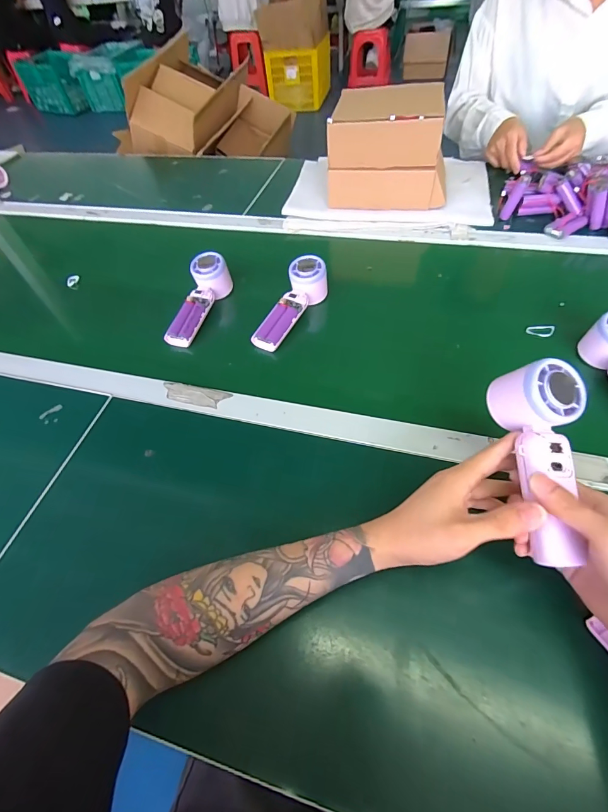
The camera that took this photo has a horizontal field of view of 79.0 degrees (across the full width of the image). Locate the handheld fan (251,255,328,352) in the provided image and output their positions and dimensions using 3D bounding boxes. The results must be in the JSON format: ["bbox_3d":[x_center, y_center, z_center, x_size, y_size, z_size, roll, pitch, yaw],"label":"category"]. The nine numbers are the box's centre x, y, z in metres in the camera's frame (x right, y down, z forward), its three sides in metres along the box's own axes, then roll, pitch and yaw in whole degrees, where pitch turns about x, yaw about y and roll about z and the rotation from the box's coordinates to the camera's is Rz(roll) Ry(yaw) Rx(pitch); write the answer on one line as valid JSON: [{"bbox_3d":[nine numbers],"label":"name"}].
[{"bbox_3d":[-0.020,-0.151,0.565,0.050,0.048,0.164,26,75,22],"label":"handheld fan"}]

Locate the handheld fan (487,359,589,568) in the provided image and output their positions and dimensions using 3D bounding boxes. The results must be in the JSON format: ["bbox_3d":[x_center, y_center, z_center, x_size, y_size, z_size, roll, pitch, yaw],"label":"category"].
[{"bbox_3d":[0.204,0.046,0.312,0.061,0.047,0.161,0,78,5],"label":"handheld fan"}]

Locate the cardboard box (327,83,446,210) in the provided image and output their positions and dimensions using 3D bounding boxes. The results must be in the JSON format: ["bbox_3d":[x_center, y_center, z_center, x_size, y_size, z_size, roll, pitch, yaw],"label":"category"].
[{"bbox_3d":[0.164,-0.493,0.706,0.211,0.143,0.170,7,55,10],"label":"cardboard box"}]

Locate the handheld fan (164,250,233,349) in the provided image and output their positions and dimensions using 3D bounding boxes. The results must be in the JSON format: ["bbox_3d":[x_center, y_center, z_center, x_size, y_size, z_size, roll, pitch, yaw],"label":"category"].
[{"bbox_3d":[-0.168,-0.163,0.587,0.048,0.053,0.165,14,70,15],"label":"handheld fan"}]

